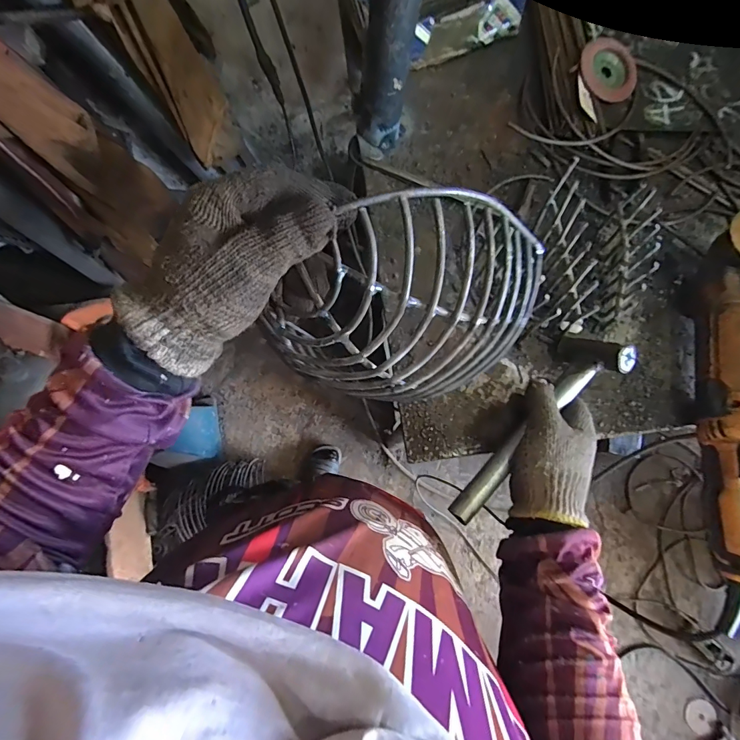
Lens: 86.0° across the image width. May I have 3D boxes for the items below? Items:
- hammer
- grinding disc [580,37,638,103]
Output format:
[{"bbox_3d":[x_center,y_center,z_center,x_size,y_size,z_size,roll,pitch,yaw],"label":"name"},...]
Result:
[{"bbox_3d":[0.166,0.059,0.400,0.240,0.030,0.070,-45,39,-12],"label":"hammer"},{"bbox_3d":[0.315,-0.402,0.531,0.076,0.014,0.088,-17,90,-8],"label":"grinding disc"}]

